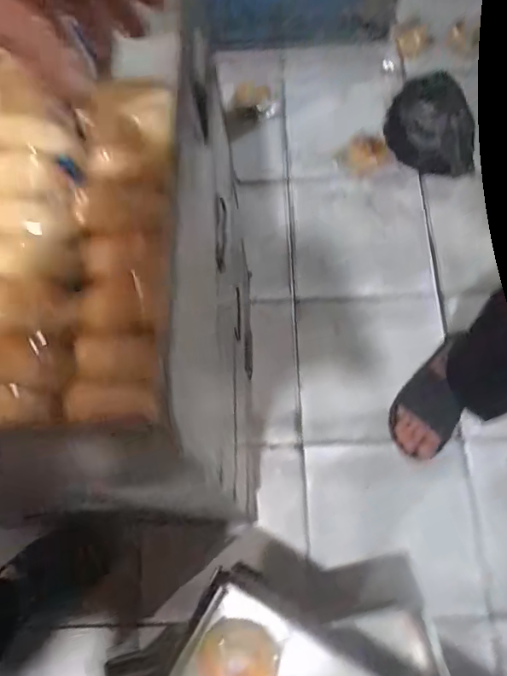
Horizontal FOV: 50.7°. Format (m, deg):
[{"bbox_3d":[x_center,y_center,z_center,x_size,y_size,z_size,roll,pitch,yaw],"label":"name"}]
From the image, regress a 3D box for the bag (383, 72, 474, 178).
[{"bbox_3d":[0.384,-0.448,1.133,0.196,0.131,0.124,22,73,10],"label":"bag"}]

